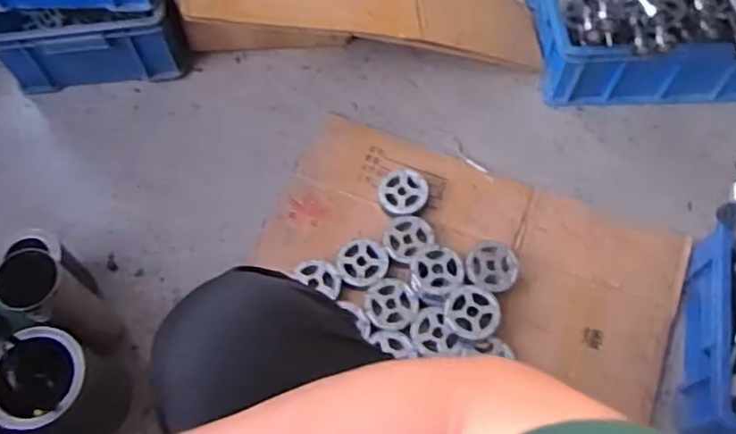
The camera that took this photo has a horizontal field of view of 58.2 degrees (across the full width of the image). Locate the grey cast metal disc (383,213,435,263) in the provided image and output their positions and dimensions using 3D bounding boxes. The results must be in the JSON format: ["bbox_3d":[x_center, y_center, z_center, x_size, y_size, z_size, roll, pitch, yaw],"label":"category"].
[{"bbox_3d":[0.060,0.028,1.001,0.077,0.010,0.071,0,64,1],"label":"grey cast metal disc"}]

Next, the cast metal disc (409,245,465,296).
[{"bbox_3d":[0.101,0.077,0.962,0.075,0.017,0.073,0,64,1],"label":"cast metal disc"}]

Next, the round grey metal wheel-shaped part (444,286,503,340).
[{"bbox_3d":[0.147,0.133,0.924,0.075,0.018,0.075,0,64,1],"label":"round grey metal wheel-shaped part"}]

